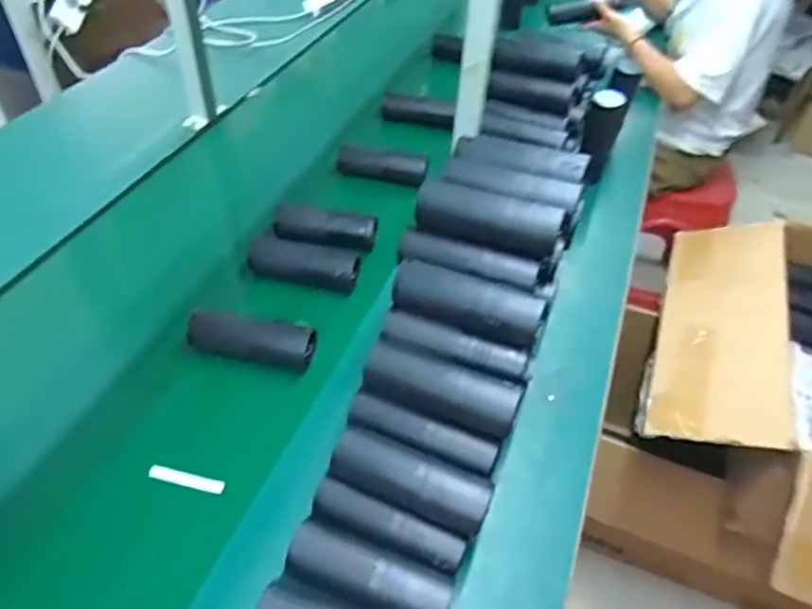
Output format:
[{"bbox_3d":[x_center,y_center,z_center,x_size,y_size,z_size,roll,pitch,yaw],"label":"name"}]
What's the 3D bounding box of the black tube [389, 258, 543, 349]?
[{"bbox_3d":[0.065,-0.007,0.644,0.161,0.045,0.050,17,47,12],"label":"black tube"}]

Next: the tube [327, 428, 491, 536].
[{"bbox_3d":[0.003,0.173,0.604,0.160,0.045,0.050,18,47,13],"label":"tube"}]

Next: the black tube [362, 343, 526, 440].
[{"bbox_3d":[0.036,0.084,0.621,0.162,0.048,0.053,19,48,14],"label":"black tube"}]

